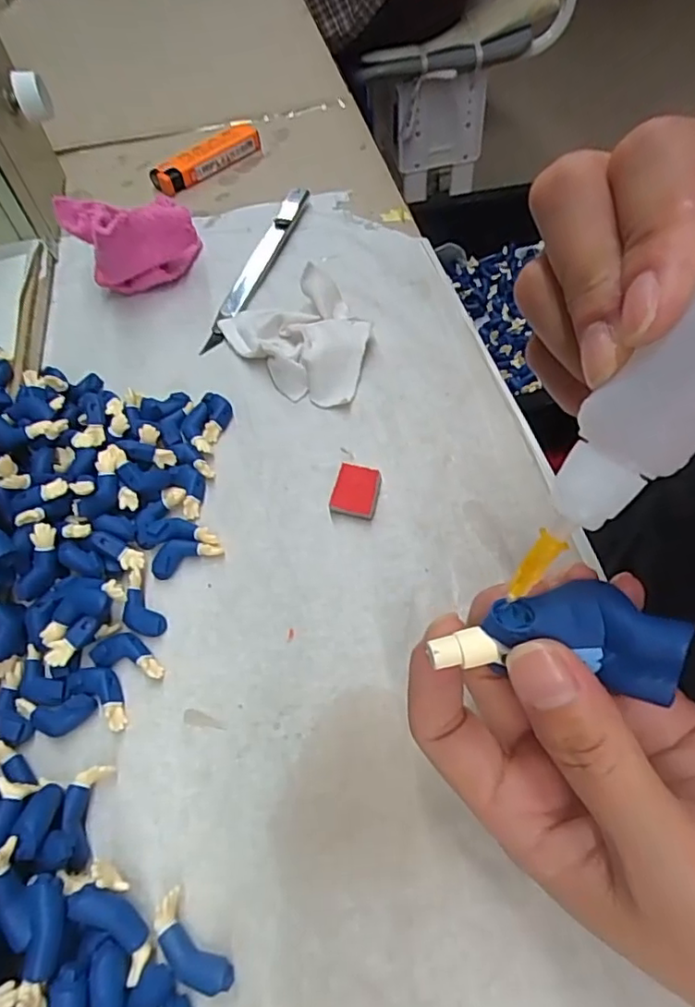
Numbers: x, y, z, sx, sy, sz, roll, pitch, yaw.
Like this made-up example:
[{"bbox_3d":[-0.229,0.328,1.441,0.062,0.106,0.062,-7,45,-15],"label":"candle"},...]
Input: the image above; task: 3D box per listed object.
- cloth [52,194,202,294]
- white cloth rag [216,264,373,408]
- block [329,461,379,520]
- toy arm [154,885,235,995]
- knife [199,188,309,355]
[{"bbox_3d":[-0.115,-0.146,0.326,0.062,0.047,0.052,-35,61,-18],"label":"cloth"},{"bbox_3d":[-0.022,-0.086,0.294,0.055,0.022,0.081,-38,62,-19],"label":"white cloth rag"},{"bbox_3d":[0.004,-0.005,0.249,0.018,0.007,0.022,12,58,12],"label":"block"},{"bbox_3d":[-0.045,0.126,0.168,0.012,0.009,0.029,-39,62,-20],"label":"toy arm"},{"bbox_3d":[-0.050,-0.138,0.337,0.014,0.010,0.134,13,59,13],"label":"knife"}]

